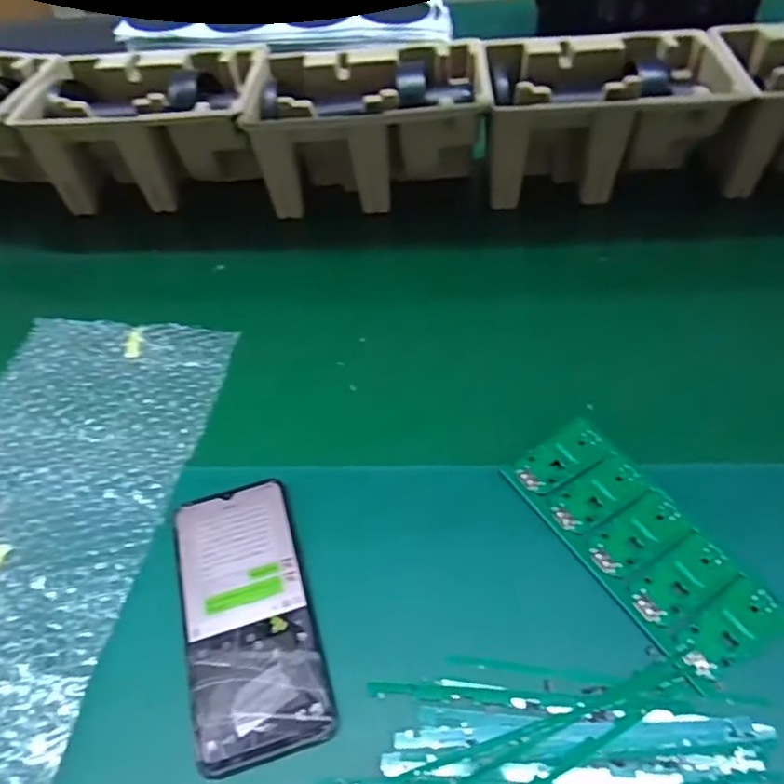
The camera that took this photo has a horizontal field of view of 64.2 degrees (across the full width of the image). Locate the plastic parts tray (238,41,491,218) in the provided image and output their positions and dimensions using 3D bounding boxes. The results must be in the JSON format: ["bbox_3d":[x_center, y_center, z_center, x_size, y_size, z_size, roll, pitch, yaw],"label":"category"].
[{"bbox_3d":[-0.019,-0.263,0.626,0.217,0.104,0.136,1,50,4],"label":"plastic parts tray"}]

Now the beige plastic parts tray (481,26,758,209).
[{"bbox_3d":[0.204,-0.266,0.607,0.219,0.104,0.132,-2,50,2],"label":"beige plastic parts tray"}]

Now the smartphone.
[{"bbox_3d":[-0.085,0.128,0.369,0.074,0.015,0.159,-14,51,-9],"label":"smartphone"}]

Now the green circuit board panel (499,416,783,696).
[{"bbox_3d":[0.148,0.089,0.384,0.071,0.005,0.165,-29,56,-16],"label":"green circuit board panel"}]

